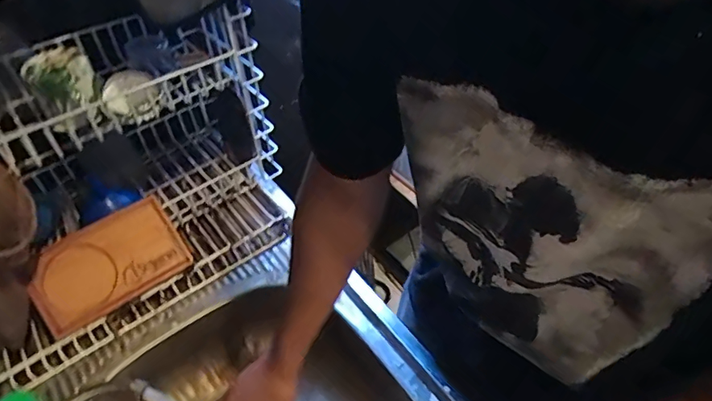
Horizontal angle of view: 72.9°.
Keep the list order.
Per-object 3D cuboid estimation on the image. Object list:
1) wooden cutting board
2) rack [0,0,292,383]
[{"bbox_3d":[-0.344,0.087,0.670,0.191,0.009,0.117,-34,97,-32],"label":"wooden cutting board"},{"bbox_3d":[-0.367,-0.108,0.656,0.494,0.461,0.362,-29,53,-23],"label":"rack"}]

